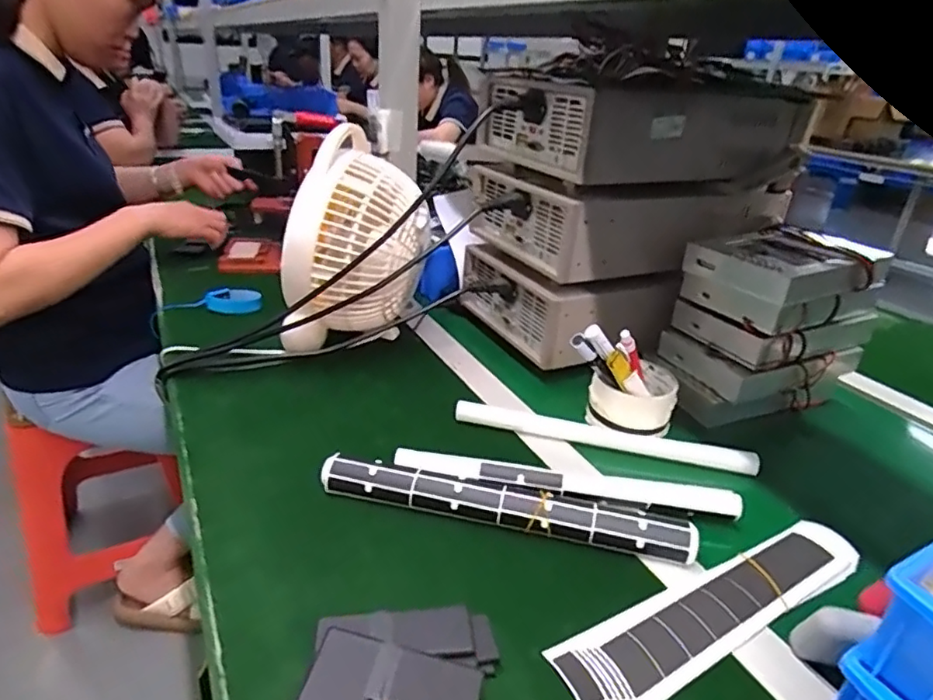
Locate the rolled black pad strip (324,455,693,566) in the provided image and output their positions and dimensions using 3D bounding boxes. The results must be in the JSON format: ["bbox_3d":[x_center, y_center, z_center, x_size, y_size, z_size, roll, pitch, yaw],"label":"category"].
[{"bbox_3d":[0.028,0.124,0.467,0.293,0.028,0.026,9,27,9],"label":"rolled black pad strip"}]

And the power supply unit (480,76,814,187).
[{"bbox_3d":[0.211,-0.265,0.700,0.324,0.097,0.201,-10,30,-26],"label":"power supply unit"}]

